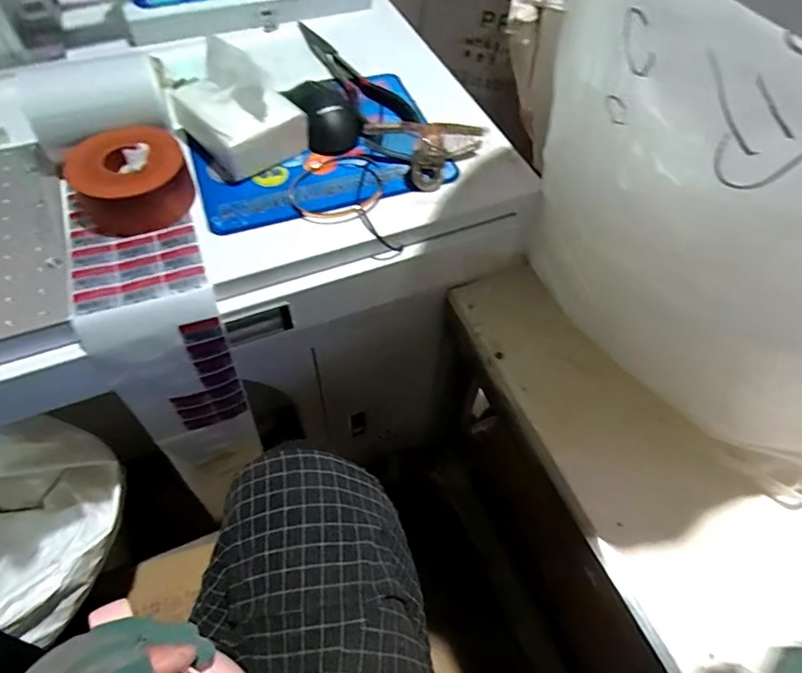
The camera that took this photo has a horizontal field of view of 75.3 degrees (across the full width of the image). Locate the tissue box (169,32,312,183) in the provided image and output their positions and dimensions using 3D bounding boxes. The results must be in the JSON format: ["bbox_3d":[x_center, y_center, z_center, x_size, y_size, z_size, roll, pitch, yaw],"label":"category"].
[{"bbox_3d":[-0.171,-0.239,0.536,0.096,0.085,0.121,-35,65,-22],"label":"tissue box"}]

